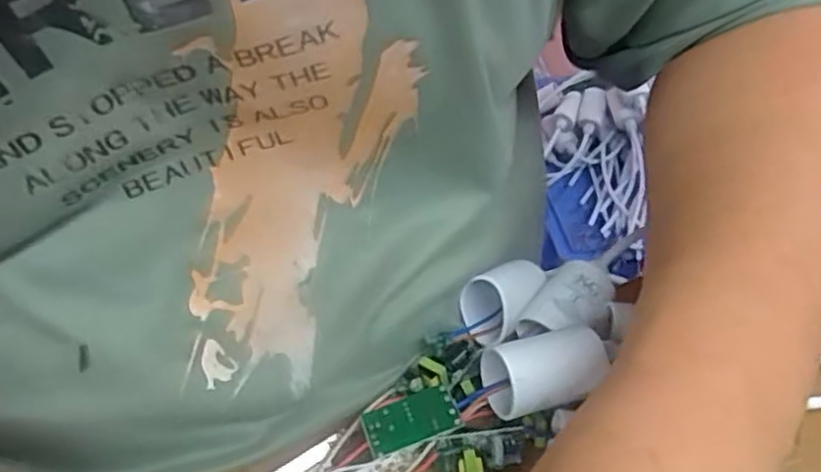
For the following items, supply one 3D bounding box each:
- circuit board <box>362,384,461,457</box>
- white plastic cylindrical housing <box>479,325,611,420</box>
[{"bbox_3d":[0.000,0.070,0.273,0.035,0.004,0.019,-19,50,-11],"label":"circuit board"},{"bbox_3d":[0.051,0.050,0.273,0.044,0.025,0.026,-10,48,-11],"label":"white plastic cylindrical housing"}]

